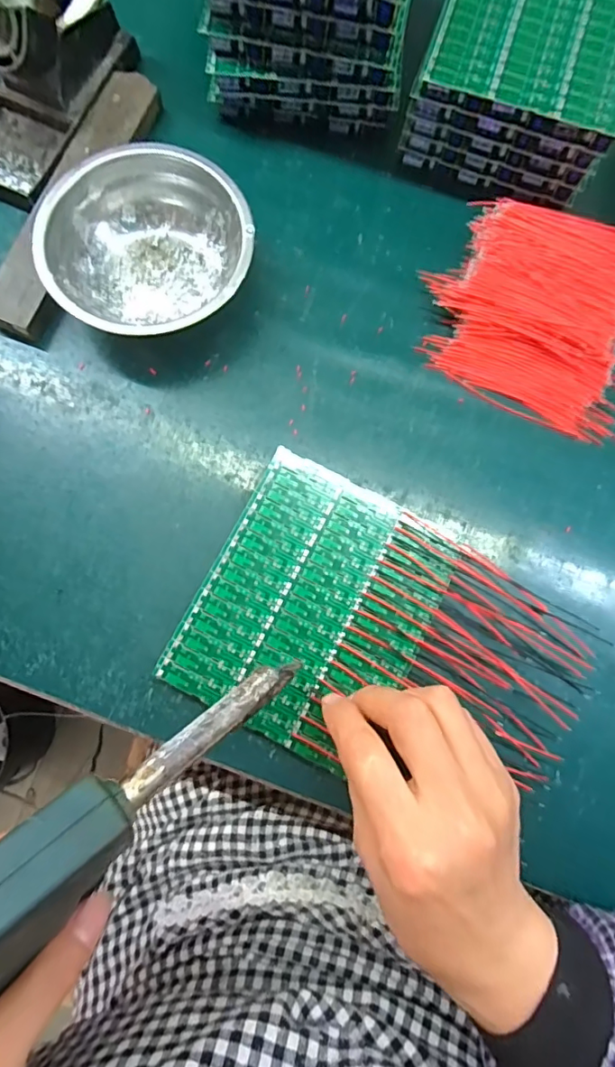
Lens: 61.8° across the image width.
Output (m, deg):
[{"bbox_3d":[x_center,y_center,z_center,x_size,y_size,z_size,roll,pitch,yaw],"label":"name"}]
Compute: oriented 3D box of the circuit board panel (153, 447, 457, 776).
[{"bbox_3d":[0.005,0.041,0.294,0.123,0.005,0.149,27,81,4],"label":"circuit board panel"}]

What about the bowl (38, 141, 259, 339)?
[{"bbox_3d":[-0.099,-0.178,0.329,0.128,0.042,0.120,-2,80,-1],"label":"bowl"}]

